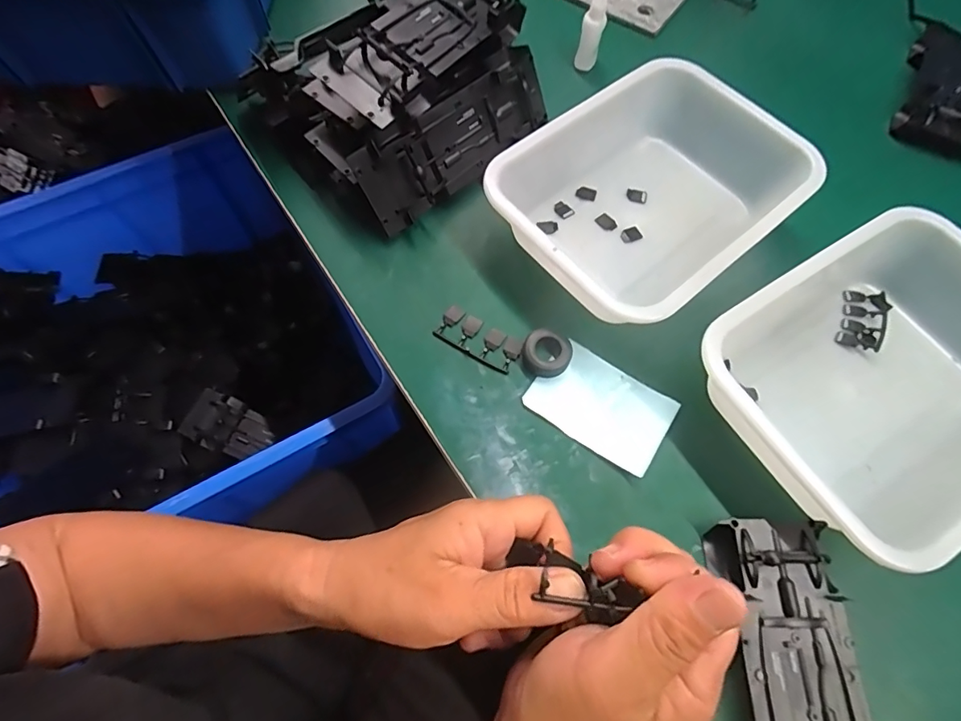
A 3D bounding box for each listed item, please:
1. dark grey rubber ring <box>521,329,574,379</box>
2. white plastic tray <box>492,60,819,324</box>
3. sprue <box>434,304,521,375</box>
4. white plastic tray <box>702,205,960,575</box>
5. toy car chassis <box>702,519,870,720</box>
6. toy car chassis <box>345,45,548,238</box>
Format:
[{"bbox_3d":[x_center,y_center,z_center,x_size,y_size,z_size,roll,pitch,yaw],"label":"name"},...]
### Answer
[{"bbox_3d":[0.053,-0.006,0.375,0.037,0.016,0.037,1,67,-1],"label":"dark grey rubber ring"},{"bbox_3d":[0.140,-0.139,0.408,0.239,0.062,0.184,-37,73,-16],"label":"white plastic tray"},{"bbox_3d":[-0.002,-0.017,0.386,0.068,0.004,0.032,32,70,12],"label":"sprue"},{"bbox_3d":[0.292,0.009,0.348,0.240,0.063,0.184,-30,71,-13],"label":"white plastic tray"},{"bbox_3d":[0.189,0.199,0.285,0.071,0.030,0.192,1,67,-1],"label":"toy car chassis"},{"bbox_3d":[-0.021,-0.192,0.413,0.191,0.075,0.035,-39,41,-14],"label":"toy car chassis"}]

